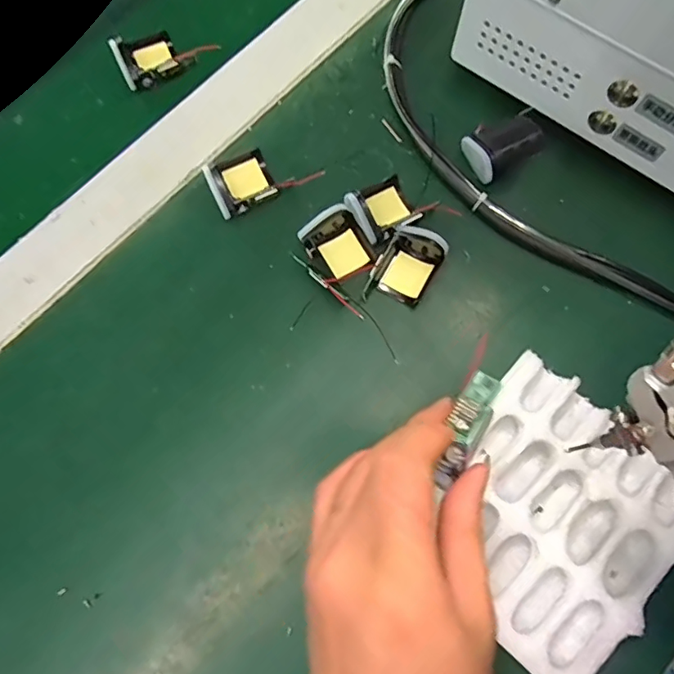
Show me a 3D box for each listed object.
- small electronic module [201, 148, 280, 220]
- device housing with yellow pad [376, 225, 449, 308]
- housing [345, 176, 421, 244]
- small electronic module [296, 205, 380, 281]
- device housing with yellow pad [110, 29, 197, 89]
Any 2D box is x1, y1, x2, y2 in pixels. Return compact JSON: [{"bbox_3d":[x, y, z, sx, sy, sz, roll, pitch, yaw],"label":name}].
[{"bbox_3d":[-0.063,-0.104,0.338,0.040,0.021,0.040,-25,75,-6],"label":"small electronic module"},{"bbox_3d":[0.046,-0.045,0.322,0.031,0.022,0.041,25,76,8],"label":"device housing with yellow pad"},{"bbox_3d":[0.030,-0.084,0.333,0.042,0.022,0.038,-31,76,-7],"label":"housing"},{"bbox_3d":[0.001,-0.058,0.328,0.036,0.014,0.041,-33,76,-8],"label":"small electronic module"},{"bbox_3d":[-0.135,-0.206,0.380,0.049,0.023,0.035,-27,76,-6],"label":"device housing with yellow pad"}]

